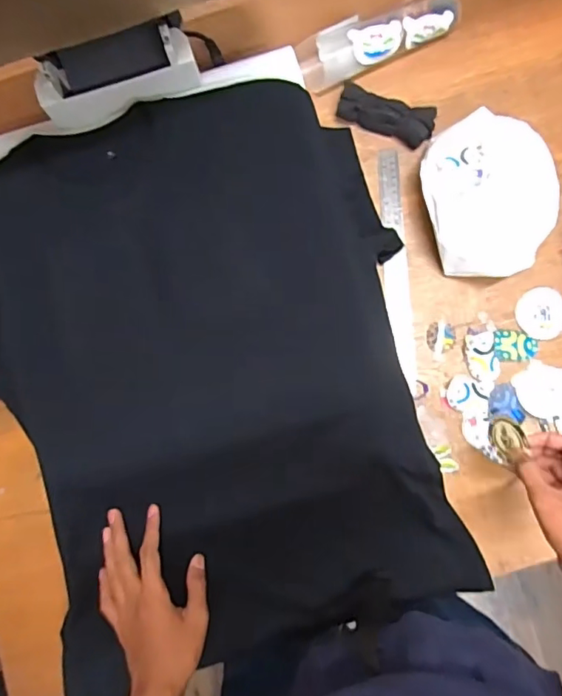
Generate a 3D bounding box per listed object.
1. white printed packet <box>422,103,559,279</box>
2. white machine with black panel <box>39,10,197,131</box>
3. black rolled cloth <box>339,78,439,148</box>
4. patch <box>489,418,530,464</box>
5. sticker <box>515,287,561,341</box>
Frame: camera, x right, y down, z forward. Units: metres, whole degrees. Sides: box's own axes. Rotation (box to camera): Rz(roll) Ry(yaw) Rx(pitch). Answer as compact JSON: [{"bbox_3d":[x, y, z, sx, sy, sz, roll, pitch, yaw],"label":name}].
[{"bbox_3d":[0.258,-0.188,0.631,0.153,0.040,0.203,-14,84,1],"label":"white printed packet"},{"bbox_3d":[-0.197,-0.331,0.600,0.186,0.073,0.091,-19,47,0],"label":"white machine with black panel"},{"bbox_3d":[0.138,-0.309,0.660,0.128,0.033,0.052,24,86,5],"label":"black rolled cloth"},{"bbox_3d":[0.238,0.094,0.533,0.006,0.045,0.044,-5,123,-24],"label":"patch"},{"bbox_3d":[0.330,-0.044,0.638,0.059,0.004,0.066,-14,79,7],"label":"sticker"}]

